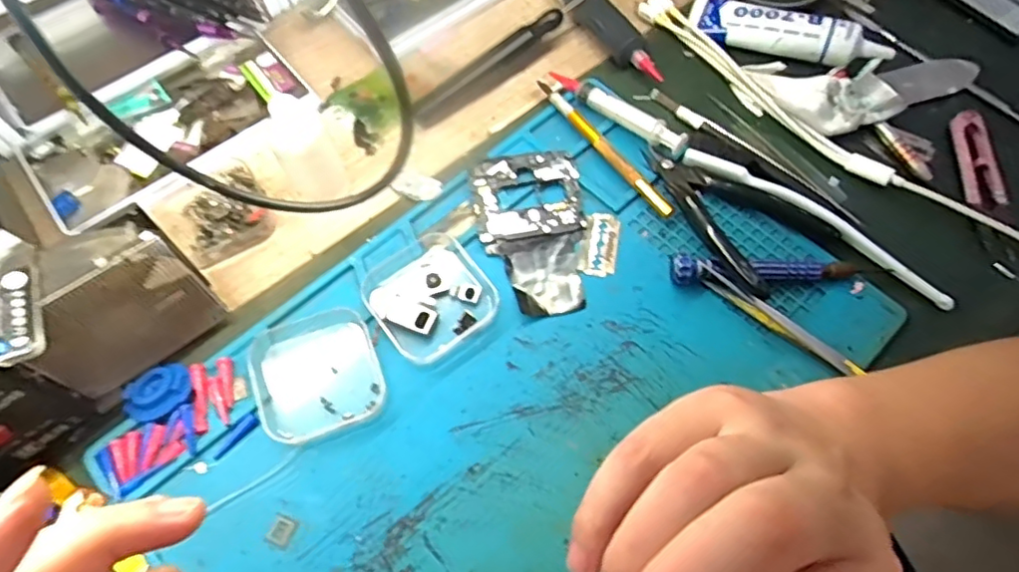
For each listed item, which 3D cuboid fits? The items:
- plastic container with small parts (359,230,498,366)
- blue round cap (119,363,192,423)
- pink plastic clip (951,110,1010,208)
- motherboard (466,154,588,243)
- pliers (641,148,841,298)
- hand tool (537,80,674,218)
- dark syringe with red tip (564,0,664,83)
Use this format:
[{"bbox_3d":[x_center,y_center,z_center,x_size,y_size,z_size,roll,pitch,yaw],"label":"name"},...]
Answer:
[{"bbox_3d":[-0.047,0.004,0.346,0.063,0.012,0.069,-37,70,-16],"label":"plastic container with small parts"},{"bbox_3d":[-0.187,0.056,0.322,0.035,0.006,0.028,-10,65,-5],"label":"blue round cap"},{"bbox_3d":[0.297,-0.080,0.383,0.025,0.010,0.071,8,65,4],"label":"pink plastic clip"},{"bbox_3d":[0.012,-0.056,0.377,0.067,0.007,0.056,-10,65,-5],"label":"motherboard"},{"bbox_3d":[0.130,-0.050,0.361,0.076,0.024,0.109,-35,69,-15],"label":"pliers"},{"bbox_3d":[0.059,-0.091,0.390,0.009,0.011,0.130,-32,69,-14],"label":"hand tool"},{"bbox_3d":[0.066,-0.194,0.437,0.036,0.024,0.134,-29,68,-13],"label":"dark syringe with red tip"}]

